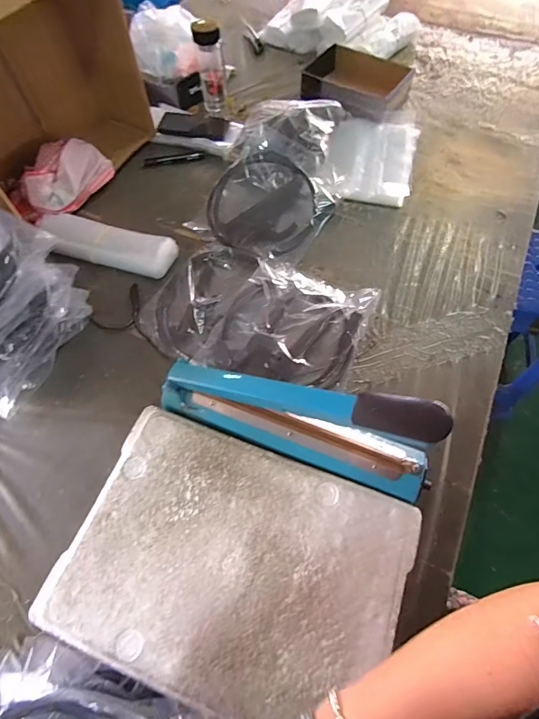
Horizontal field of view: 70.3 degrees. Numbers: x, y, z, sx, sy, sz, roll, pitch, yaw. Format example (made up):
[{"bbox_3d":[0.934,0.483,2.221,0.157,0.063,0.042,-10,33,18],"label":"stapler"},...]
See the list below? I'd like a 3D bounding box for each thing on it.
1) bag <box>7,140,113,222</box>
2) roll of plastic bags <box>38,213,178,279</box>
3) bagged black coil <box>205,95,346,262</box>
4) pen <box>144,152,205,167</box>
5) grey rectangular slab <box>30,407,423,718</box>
[{"bbox_3d":[-0.449,-0.385,0.816,0.121,0.085,0.234,31,67,16],"label":"bag"},{"bbox_3d":[-0.314,-0.225,0.747,0.265,0.048,0.087,13,64,8],"label":"roll of plastic bags"},{"bbox_3d":[0.029,-0.407,0.825,0.250,0.077,0.463,17,64,10],"label":"bagged black coil"},{"bbox_3d":[-0.222,-0.469,0.895,0.139,0.014,0.018,-13,63,-5],"label":"pen"},{"bbox_3d":[-0.044,0.246,0.469,0.396,0.022,0.280,20,65,8],"label":"grey rectangular slab"}]

